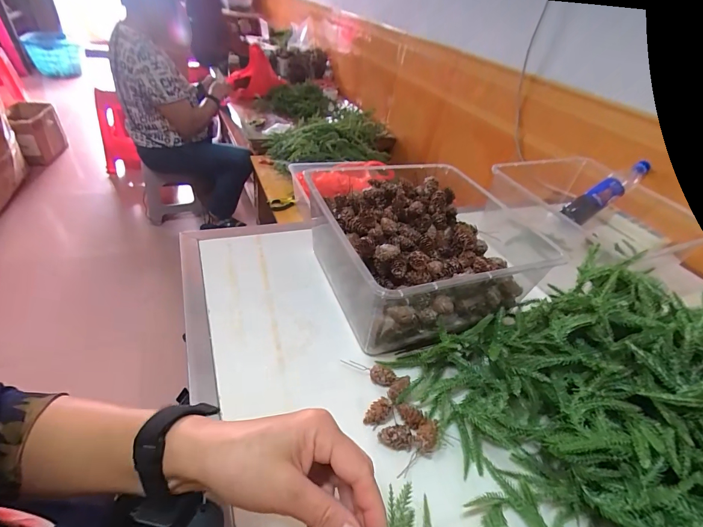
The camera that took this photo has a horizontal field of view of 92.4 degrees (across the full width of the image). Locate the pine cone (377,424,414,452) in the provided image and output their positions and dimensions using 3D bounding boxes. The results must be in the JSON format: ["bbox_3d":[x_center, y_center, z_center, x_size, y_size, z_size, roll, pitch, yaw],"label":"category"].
[{"bbox_3d":[0.049,0.191,0.368,0.036,0.018,0.023,-1,40,-13],"label":"pine cone"}]

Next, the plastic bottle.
[{"bbox_3d":[0.617,-0.172,0.815,0.237,0.057,0.055,-32,48,-2],"label":"plastic bottle"}]

